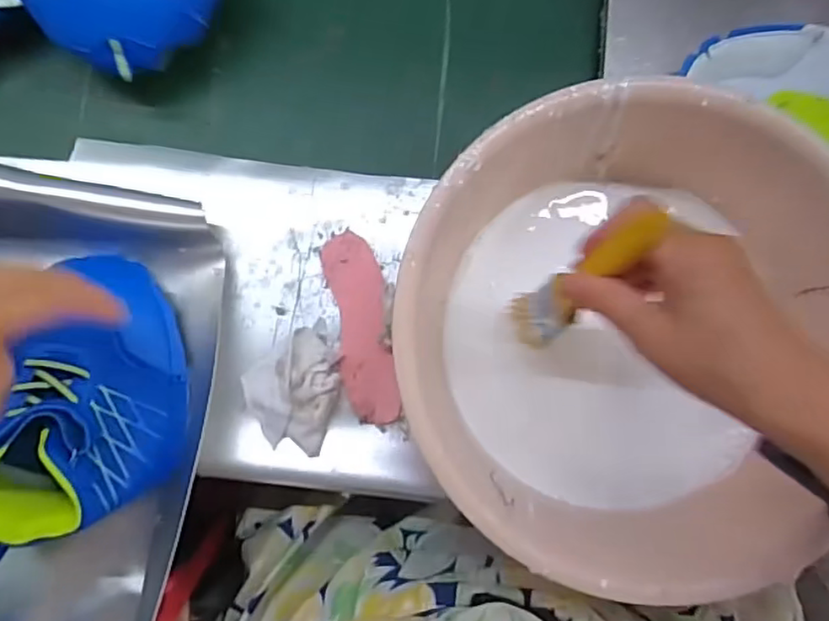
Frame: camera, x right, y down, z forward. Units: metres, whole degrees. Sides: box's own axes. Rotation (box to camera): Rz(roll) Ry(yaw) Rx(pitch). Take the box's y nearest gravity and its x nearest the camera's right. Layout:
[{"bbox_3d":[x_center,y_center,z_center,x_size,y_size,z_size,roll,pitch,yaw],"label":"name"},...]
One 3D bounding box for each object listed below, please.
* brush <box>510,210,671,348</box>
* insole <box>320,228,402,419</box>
[{"bbox_3d":[0.095,-0.012,0.375,0.032,0.144,0.020,46,63,3],"label":"brush"},{"bbox_3d":[-0.040,0.014,0.492,0.042,0.006,0.148,-11,87,-1],"label":"insole"}]

